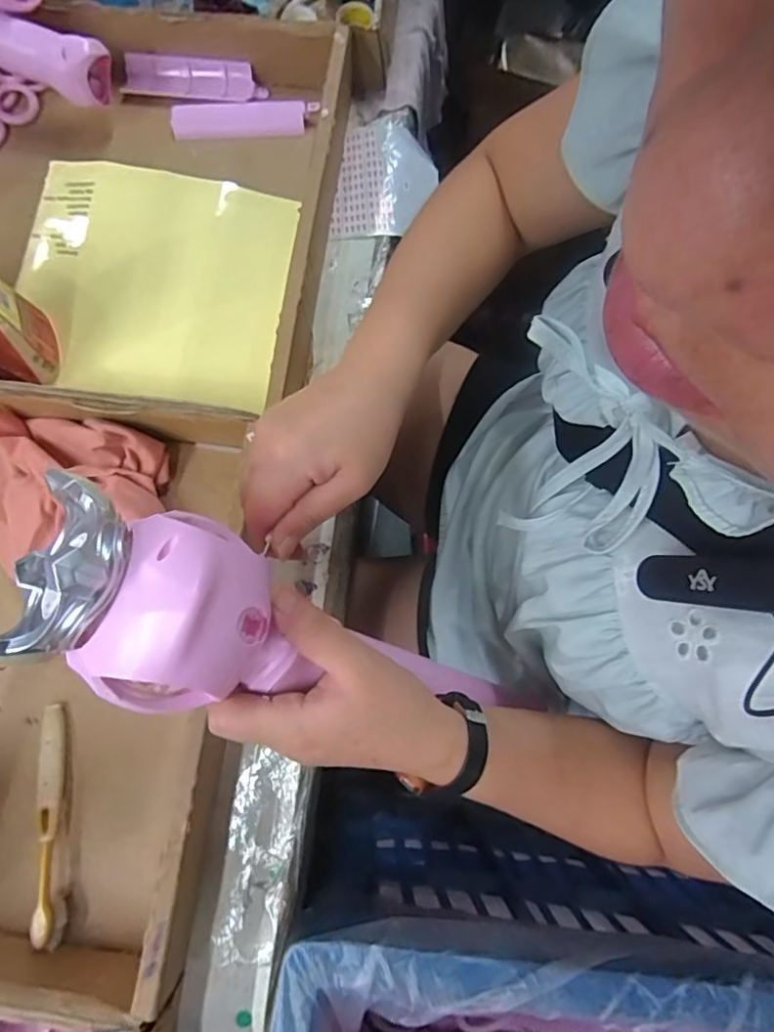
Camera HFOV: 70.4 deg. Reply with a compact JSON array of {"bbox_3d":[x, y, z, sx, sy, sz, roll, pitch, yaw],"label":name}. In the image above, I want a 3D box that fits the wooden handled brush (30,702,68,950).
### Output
[{"bbox_3d":[-0.212,0.192,0.349,0.018,0.022,0.137,-5,78,-2],"label":"wooden handled brush"}]

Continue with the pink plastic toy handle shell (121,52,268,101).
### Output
[{"bbox_3d":[-0.170,-0.383,0.479,0.123,0.015,0.029,5,78,0],"label":"pink plastic toy handle shell"}]

